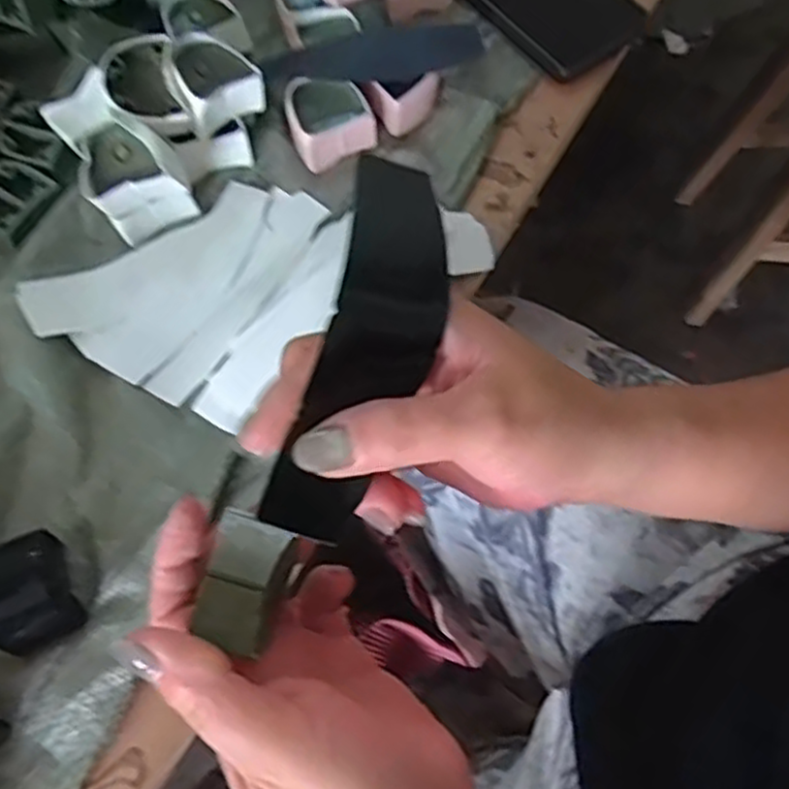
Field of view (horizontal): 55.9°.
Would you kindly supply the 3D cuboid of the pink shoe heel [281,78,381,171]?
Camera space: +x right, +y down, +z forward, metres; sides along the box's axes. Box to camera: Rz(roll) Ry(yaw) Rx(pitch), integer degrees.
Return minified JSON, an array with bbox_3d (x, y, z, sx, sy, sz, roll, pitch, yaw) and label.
[{"bbox_3d":[-0.038,-0.163,0.437,0.047,0.033,0.037,-16,67,-6],"label":"pink shoe heel"}]

